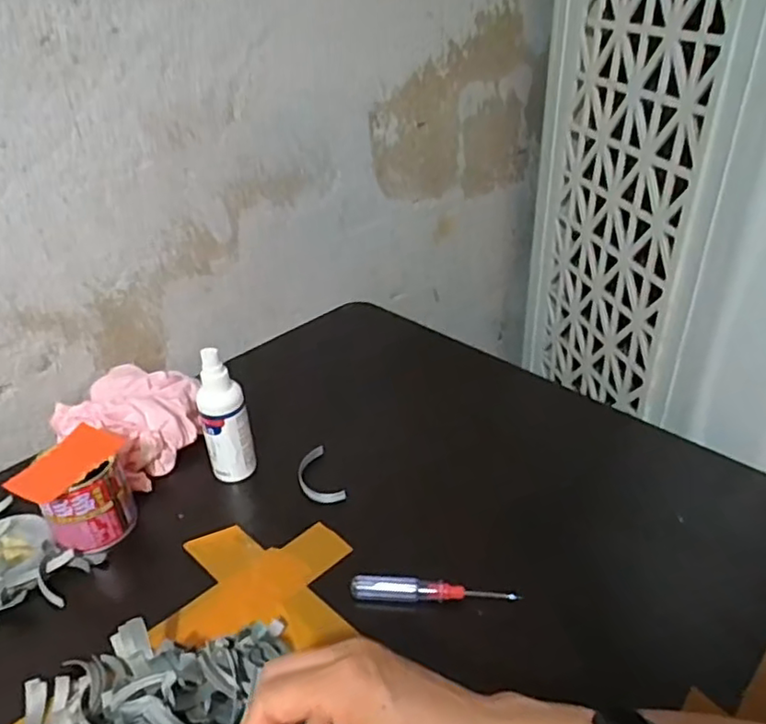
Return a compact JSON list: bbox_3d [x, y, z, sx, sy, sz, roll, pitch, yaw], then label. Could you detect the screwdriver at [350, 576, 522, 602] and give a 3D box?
[{"bbox_3d":[0.036,0.167,0.459,0.119,0.021,0.013,3,33,10],"label":"screwdriver"}]

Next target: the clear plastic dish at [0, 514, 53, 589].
[{"bbox_3d":[-0.293,0.149,0.495,0.063,0.012,0.077,-27,40,-33],"label":"clear plastic dish"}]

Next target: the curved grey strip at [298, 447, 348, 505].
[{"bbox_3d":[-0.058,0.105,0.567,0.031,0.013,0.069,-15,34,-18],"label":"curved grey strip"}]

